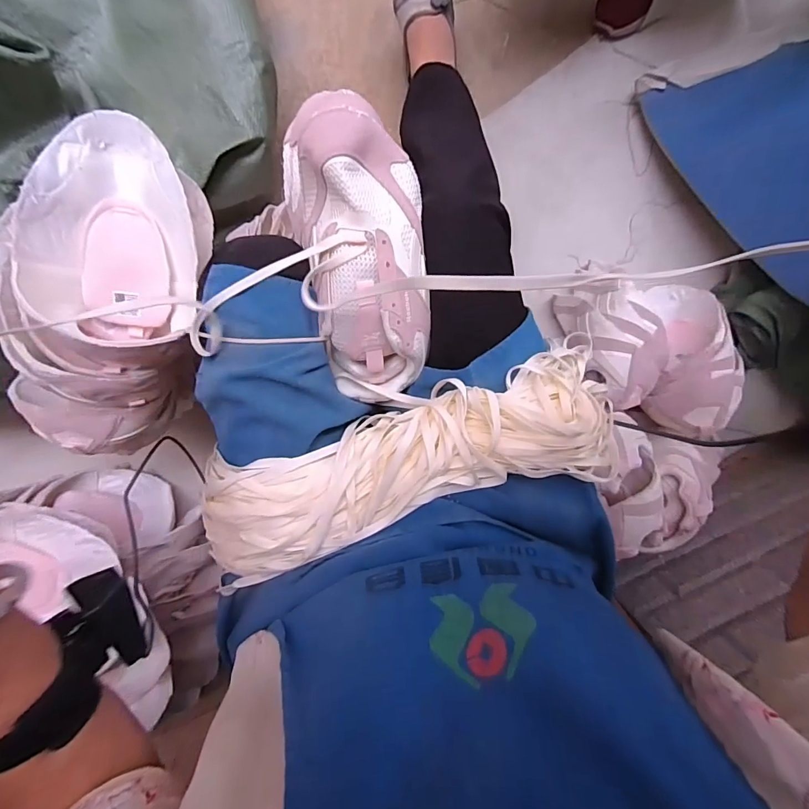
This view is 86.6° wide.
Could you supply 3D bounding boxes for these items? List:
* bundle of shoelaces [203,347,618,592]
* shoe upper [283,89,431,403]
[{"bbox_3d":[0.006,0.054,0.383,0.381,0.063,0.114,-15,102,-2],"label":"bundle of shoelaces"},{"bbox_3d":[-0.038,-0.123,0.382,0.116,0.068,0.255,-11,110,-4],"label":"shoe upper"}]

